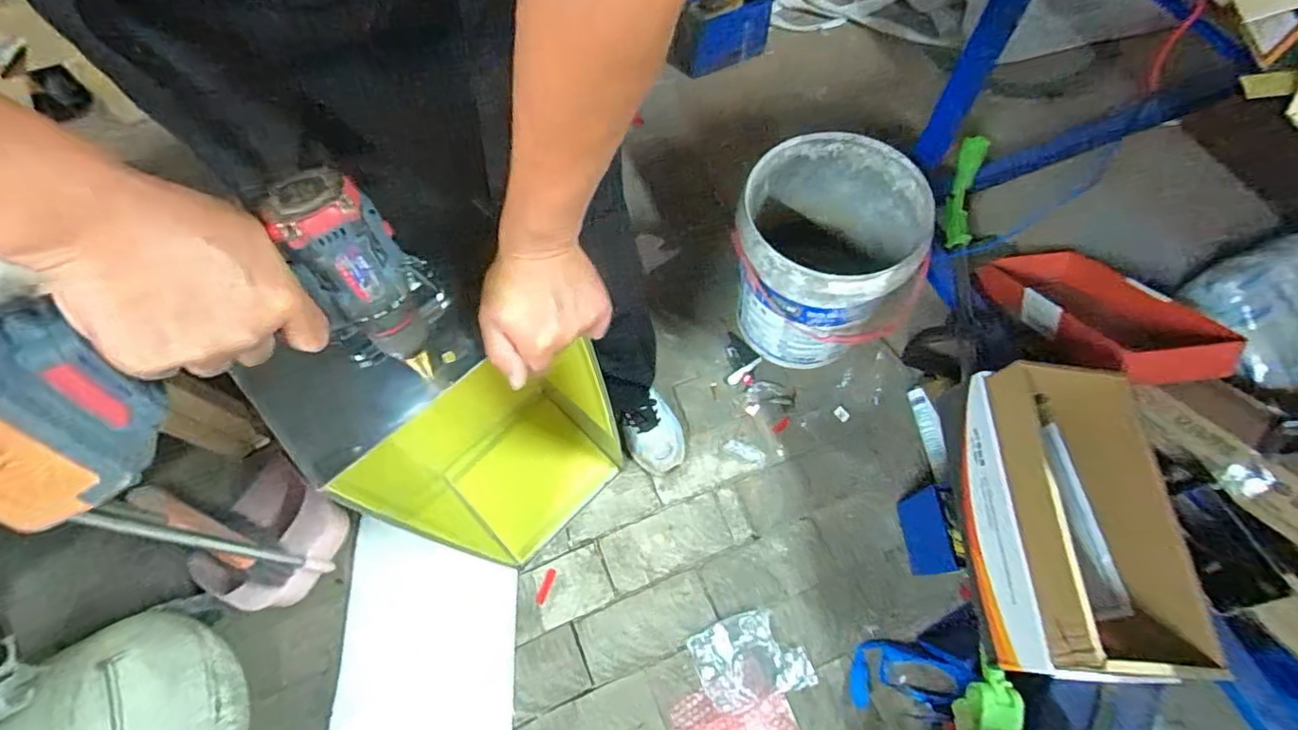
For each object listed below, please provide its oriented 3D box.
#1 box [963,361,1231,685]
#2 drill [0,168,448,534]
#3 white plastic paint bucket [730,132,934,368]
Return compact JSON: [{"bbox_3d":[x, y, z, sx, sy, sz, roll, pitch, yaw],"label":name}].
[{"bbox_3d":[0.574,0.196,0.783,0.210,0.138,0.406,1,66,3],"label":"box"},{"bbox_3d":[-0.272,-0.009,0.356,0.261,0.165,0.079,-30,69,-30],"label":"drill"},{"bbox_3d":[0.331,-0.193,1.084,0.337,0.326,0.300,25,70,13],"label":"white plastic paint bucket"}]

